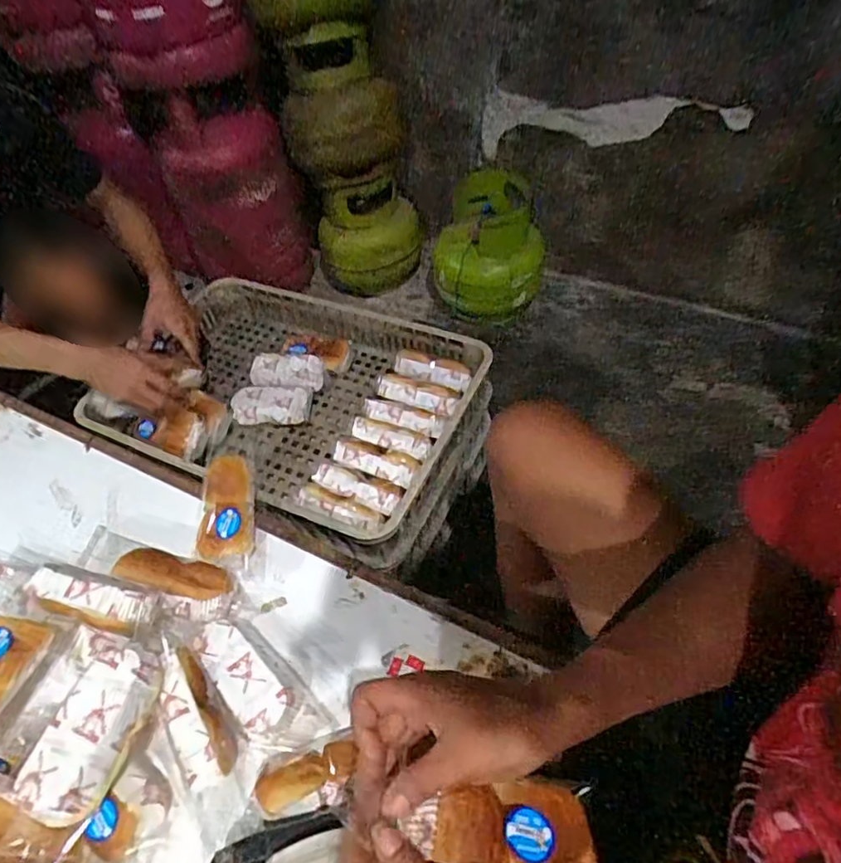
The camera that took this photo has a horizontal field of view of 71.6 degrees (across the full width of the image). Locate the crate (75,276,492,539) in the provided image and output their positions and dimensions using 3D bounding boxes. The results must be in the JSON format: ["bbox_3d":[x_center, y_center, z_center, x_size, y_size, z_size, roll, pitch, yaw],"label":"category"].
[{"bbox_3d":[-0.236,-0.056,1.015,0.643,0.102,0.426,20,55,21],"label":"crate"}]

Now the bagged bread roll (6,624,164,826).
[{"bbox_3d":[-0.299,0.264,0.528,0.069,0.054,0.144,6,49,12],"label":"bagged bread roll"}]

